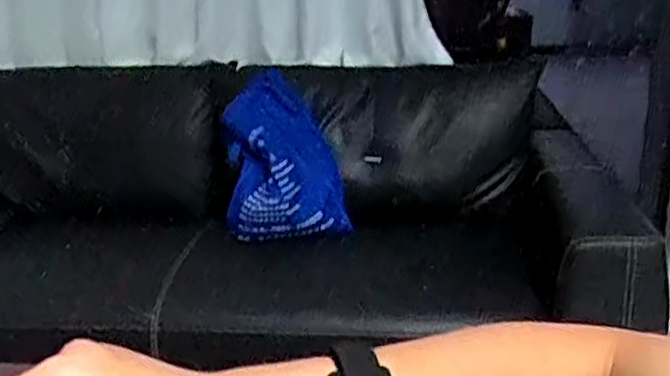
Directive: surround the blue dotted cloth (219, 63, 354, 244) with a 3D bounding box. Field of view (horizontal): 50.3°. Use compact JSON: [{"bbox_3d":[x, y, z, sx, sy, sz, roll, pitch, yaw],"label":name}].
[{"bbox_3d":[-0.130,-0.096,1.808,0.294,0.319,0.385,-3,19,-5],"label":"blue dotted cloth"}]

